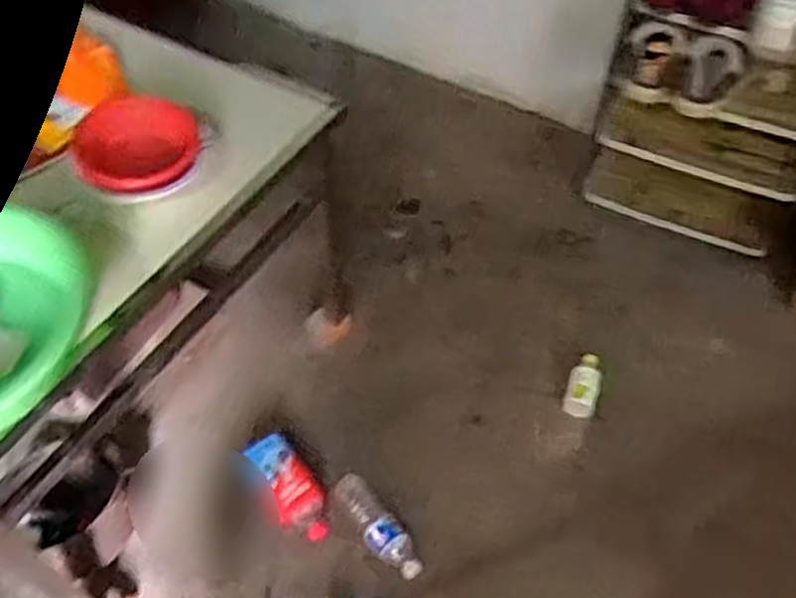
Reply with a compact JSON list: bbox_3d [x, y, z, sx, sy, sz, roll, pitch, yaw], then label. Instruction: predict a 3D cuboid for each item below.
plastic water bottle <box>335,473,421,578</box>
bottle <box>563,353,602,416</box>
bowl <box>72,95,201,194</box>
[{"bbox_3d":[-0.038,0.420,1.420,0.079,0.073,0.231,-27,56,-19],"label":"plastic water bottle"},{"bbox_3d":[0.391,0.178,1.605,0.068,0.068,0.122,12,52,10],"label":"bottle"},{"bbox_3d":[-0.373,-0.218,1.099,0.173,0.078,0.172,-1,51,1],"label":"bowl"}]

